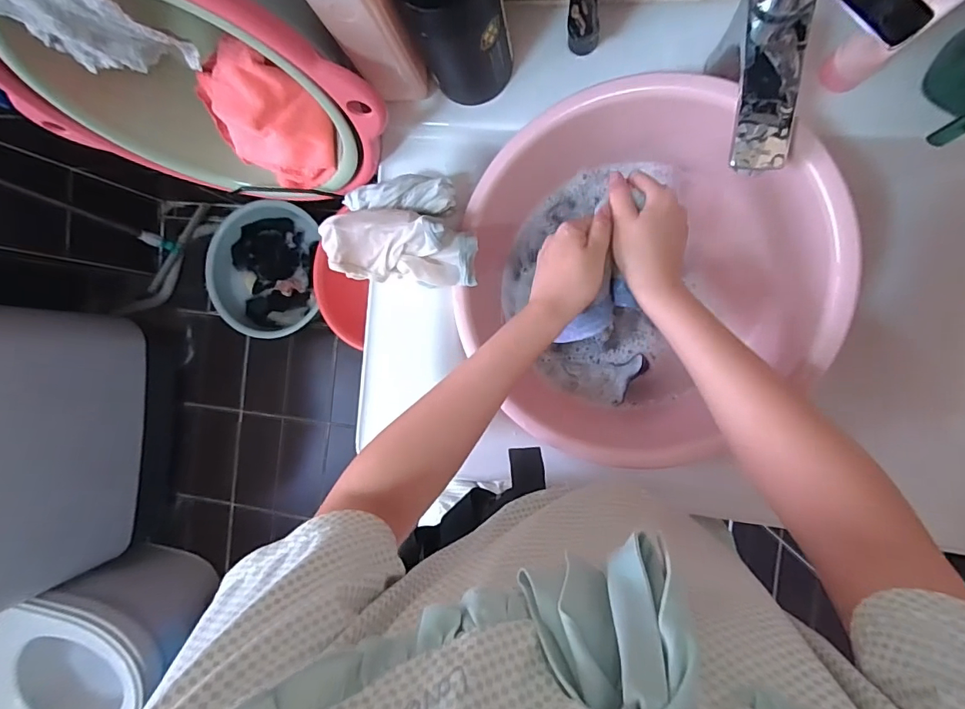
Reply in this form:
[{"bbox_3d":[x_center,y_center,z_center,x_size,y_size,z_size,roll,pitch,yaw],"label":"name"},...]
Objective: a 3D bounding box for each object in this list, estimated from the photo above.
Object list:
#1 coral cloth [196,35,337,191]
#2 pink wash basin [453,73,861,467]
[{"bbox_3d":[-0.246,-0.264,0.545,0.160,0.039,0.122,40,127,-18],"label":"coral cloth"},{"bbox_3d":[0.141,-0.089,0.463,0.290,0.175,0.308,0,91,9],"label":"pink wash basin"}]

